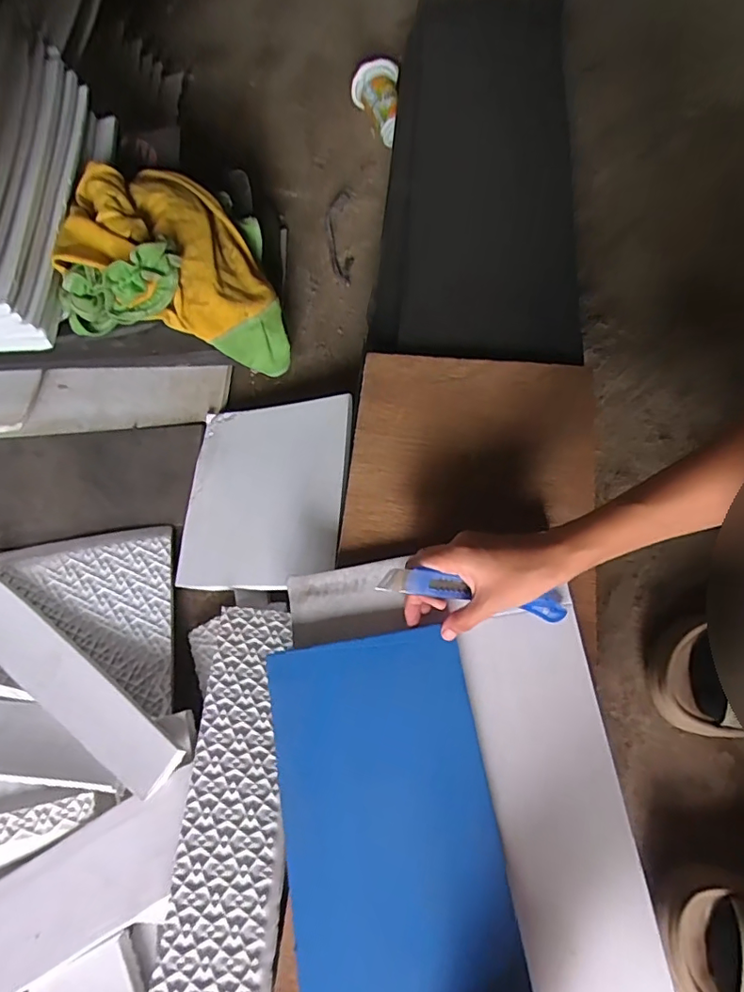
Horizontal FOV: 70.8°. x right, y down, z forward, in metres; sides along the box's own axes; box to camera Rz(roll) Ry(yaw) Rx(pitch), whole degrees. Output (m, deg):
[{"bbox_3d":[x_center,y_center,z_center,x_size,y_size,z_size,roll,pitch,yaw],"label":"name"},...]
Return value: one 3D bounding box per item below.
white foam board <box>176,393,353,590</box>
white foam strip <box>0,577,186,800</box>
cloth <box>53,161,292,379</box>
[{"bbox_3d":[-0.110,-0.006,0.537,0.178,0.009,0.198,-3,71,19],"label":"white foam board"},{"bbox_3d":[-0.284,0.166,0.475,0.278,0.012,0.053,31,73,19],"label":"white foam strip"},{"bbox_3d":[-0.198,-0.244,0.558,0.200,0.133,0.169,-1,70,2],"label":"cloth"}]

